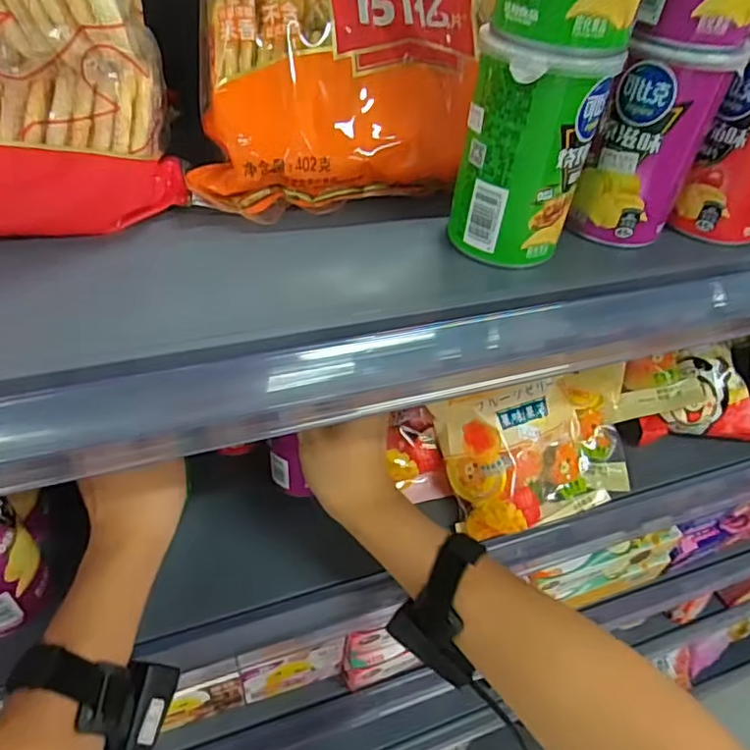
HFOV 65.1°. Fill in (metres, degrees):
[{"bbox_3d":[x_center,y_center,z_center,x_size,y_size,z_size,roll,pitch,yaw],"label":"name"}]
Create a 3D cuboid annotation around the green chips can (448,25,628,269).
[{"bbox_3d":[0.085,-0.125,0.322,0.063,0.110,0.074,24,46,17],"label":"green chips can"}]

